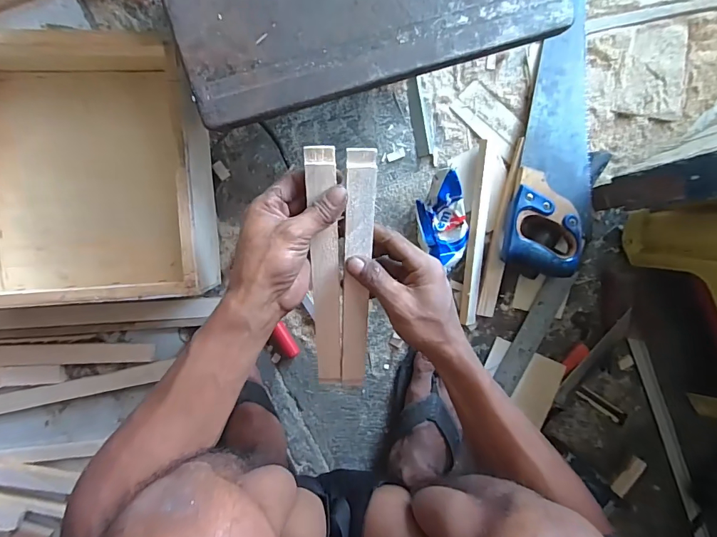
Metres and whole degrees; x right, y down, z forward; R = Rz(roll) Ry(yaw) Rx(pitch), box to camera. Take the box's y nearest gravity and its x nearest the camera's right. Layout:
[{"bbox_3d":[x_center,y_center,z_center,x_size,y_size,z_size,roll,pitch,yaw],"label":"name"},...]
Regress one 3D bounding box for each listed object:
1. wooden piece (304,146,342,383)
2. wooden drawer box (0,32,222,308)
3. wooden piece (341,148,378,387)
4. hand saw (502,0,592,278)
[{"bbox_3d":[-0.032,0.013,0.397,0.027,0.009,0.254,-3,115,-5],"label":"wooden piece"},{"bbox_3d":[-0.327,-0.109,0.477,0.277,0.118,0.288,-5,93,-5],"label":"wooden drawer box"},{"bbox_3d":[-0.001,0.016,0.400,0.026,0.008,0.257,0,115,-5],"label":"wooden piece"},{"bbox_3d":[0.303,-0.229,0.571,0.114,0.042,0.481,12,92,-6],"label":"hand saw"}]

